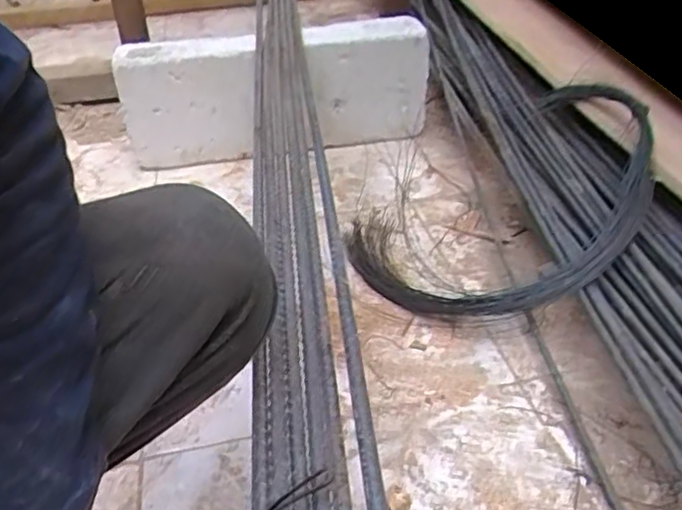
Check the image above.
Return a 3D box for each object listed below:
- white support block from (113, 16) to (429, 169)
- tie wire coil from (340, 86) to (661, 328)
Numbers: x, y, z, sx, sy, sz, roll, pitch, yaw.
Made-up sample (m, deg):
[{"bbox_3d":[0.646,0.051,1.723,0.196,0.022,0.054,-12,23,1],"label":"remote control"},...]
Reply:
[{"bbox_3d":[-0.116,-0.295,1.170,0.552,0.197,0.137,-6,35,-3],"label":"white support block"},{"bbox_3d":[0.233,-0.066,0.831,0.435,0.036,0.331,-36,38,-2],"label":"tie wire coil"}]

